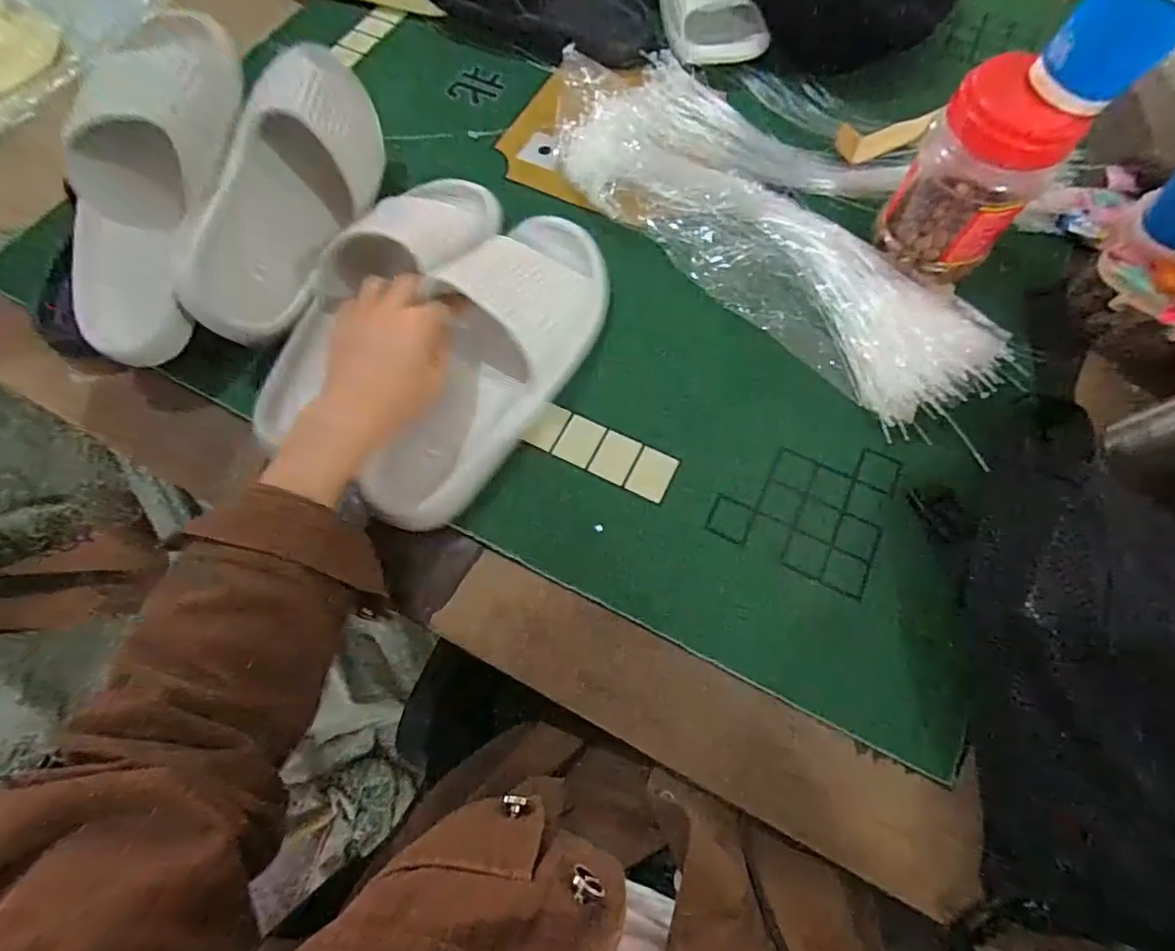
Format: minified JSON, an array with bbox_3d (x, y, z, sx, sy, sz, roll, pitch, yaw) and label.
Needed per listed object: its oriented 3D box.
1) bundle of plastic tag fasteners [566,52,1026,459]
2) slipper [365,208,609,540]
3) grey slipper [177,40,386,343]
[{"bbox_3d":[0.173,-0.238,0.471,0.216,0.037,0.453,-41,75,-14],"label":"bundle of plastic tag fasteners"},{"bbox_3d":[-0.071,-0.093,0.407,0.105,0.066,0.281,24,74,8],"label":"slipper"},{"bbox_3d":[-0.241,-0.229,0.443,0.090,0.085,0.245,19,83,6],"label":"grey slipper"}]

